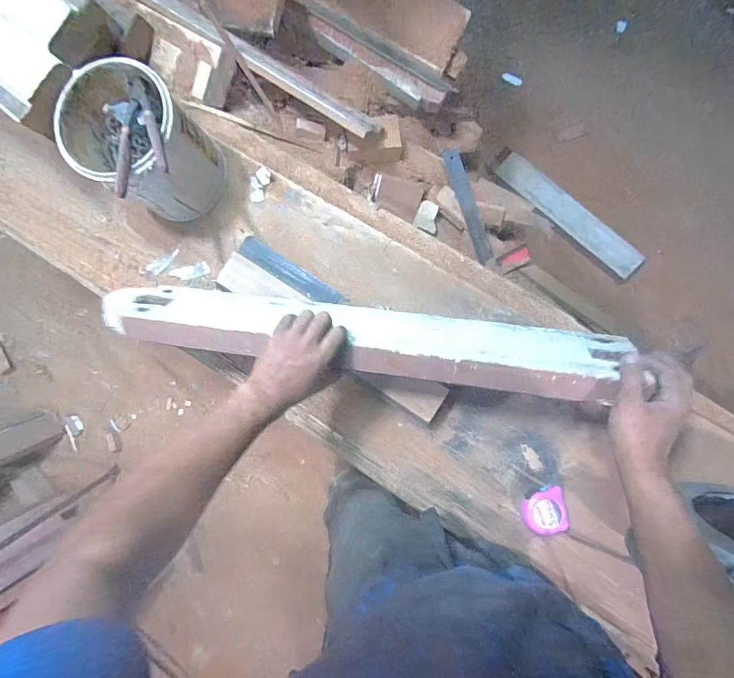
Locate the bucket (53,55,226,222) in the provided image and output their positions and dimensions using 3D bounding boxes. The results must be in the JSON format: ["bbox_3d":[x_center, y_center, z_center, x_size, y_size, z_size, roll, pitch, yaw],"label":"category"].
[{"bbox_3d":[-0.360,-0.315,0.672,0.188,0.203,0.165,37,93,4],"label":"bucket"}]

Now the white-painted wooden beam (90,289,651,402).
[{"bbox_3d":[-0.018,-0.006,0.581,0.750,0.125,0.047,7,132,8],"label":"white-painted wooden beam"}]

